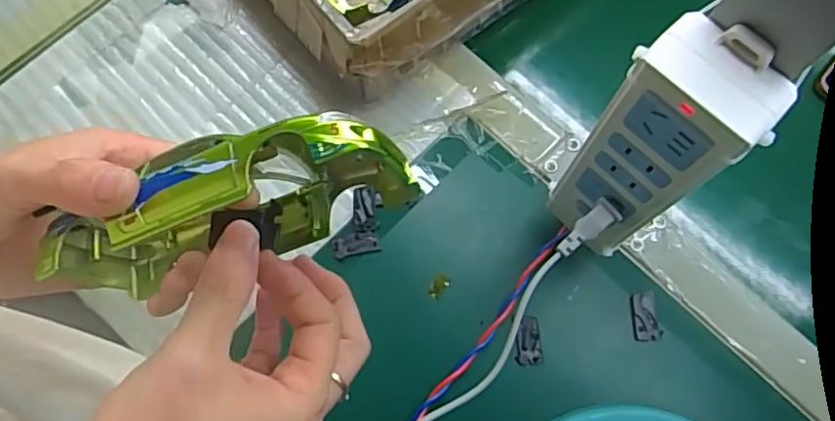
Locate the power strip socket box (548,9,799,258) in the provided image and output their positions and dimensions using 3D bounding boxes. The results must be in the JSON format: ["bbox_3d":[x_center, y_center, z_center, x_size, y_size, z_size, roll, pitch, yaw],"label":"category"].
[{"bbox_3d":[0.109,-0.026,0.307,0.040,0.173,0.060,-38,77,-10],"label":"power strip socket box"}]

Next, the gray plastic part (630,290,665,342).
[{"bbox_3d":[0.161,0.075,0.433,0.018,0.004,0.034,-4,74,-1],"label":"gray plastic part"}]

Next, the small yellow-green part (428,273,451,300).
[{"bbox_3d":[0.015,0.054,0.439,0.018,0.004,0.012,-44,78,-11],"label":"small yellow-green part"}]

